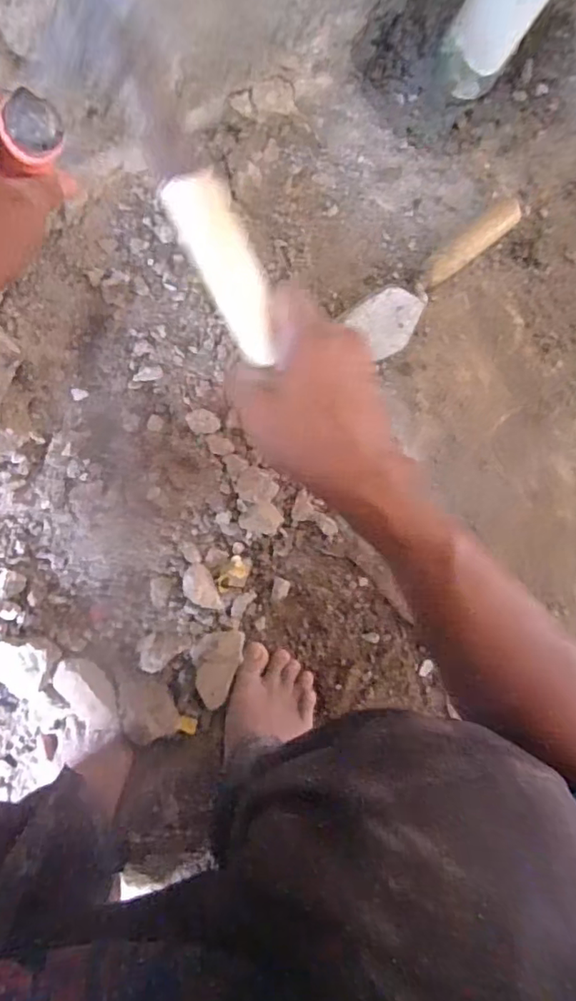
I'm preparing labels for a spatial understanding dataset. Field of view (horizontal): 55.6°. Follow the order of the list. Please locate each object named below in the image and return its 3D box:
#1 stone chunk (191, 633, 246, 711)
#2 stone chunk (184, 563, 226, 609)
[{"bbox_3d":[-0.073,0.187,0.605,0.058,0.016,0.079,-11,96,-6],"label":"stone chunk"},{"bbox_3d":[-0.095,0.097,0.597,0.032,0.019,0.056,-23,97,-5],"label":"stone chunk"}]

